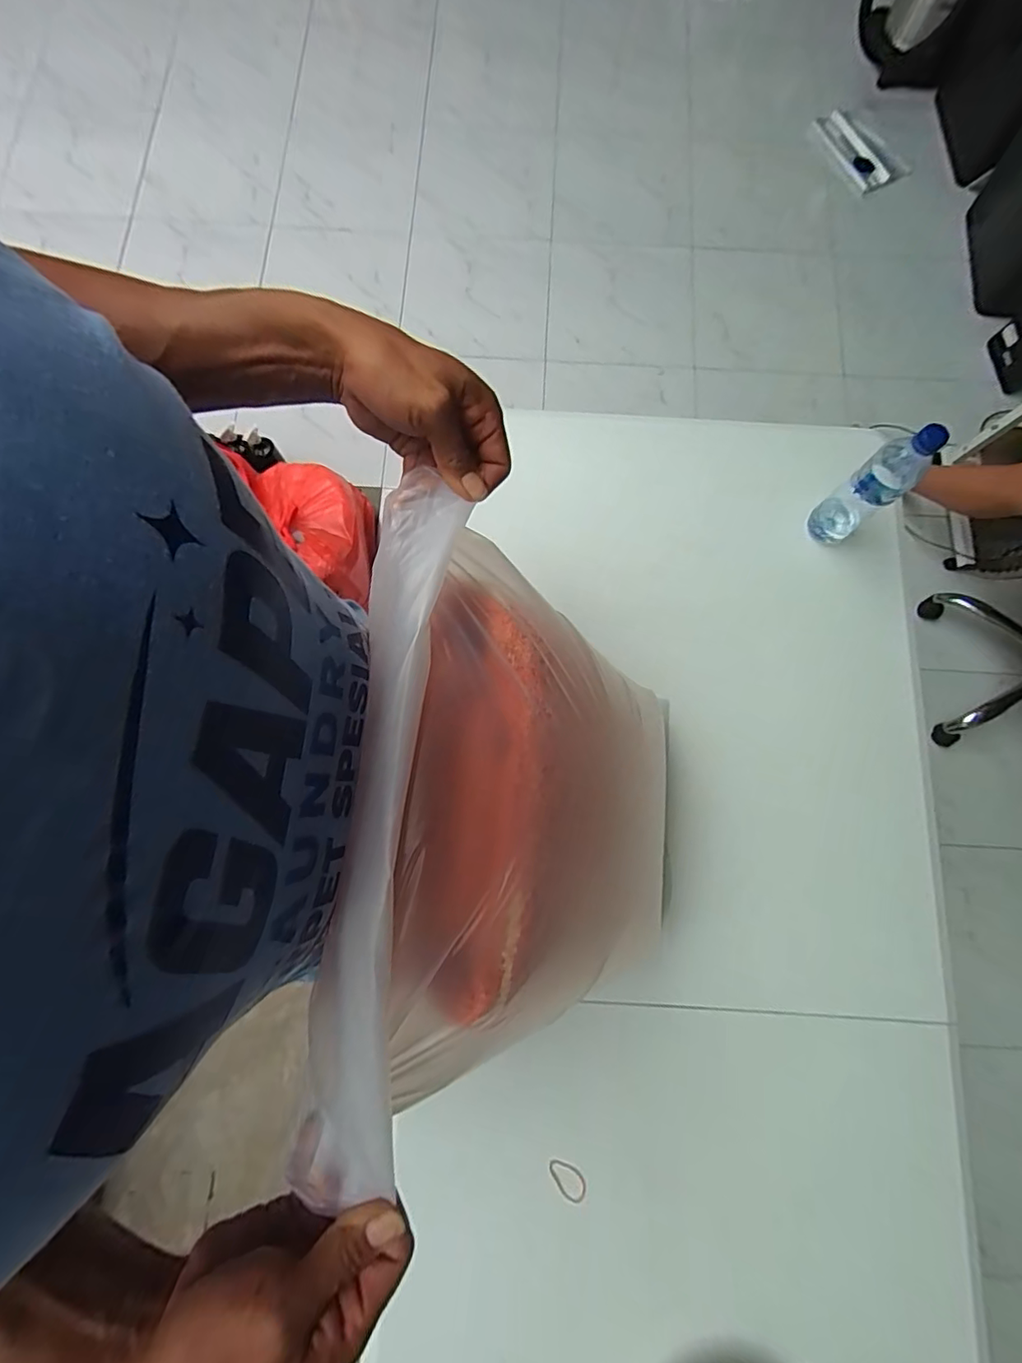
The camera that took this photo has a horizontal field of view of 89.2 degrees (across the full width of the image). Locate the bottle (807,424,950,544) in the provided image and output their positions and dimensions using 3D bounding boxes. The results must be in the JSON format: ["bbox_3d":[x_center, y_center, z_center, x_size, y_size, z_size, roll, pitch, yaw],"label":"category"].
[{"bbox_3d":[0.510,-0.274,0.726,0.072,0.224,0.062,-40,82,-8],"label":"bottle"}]

